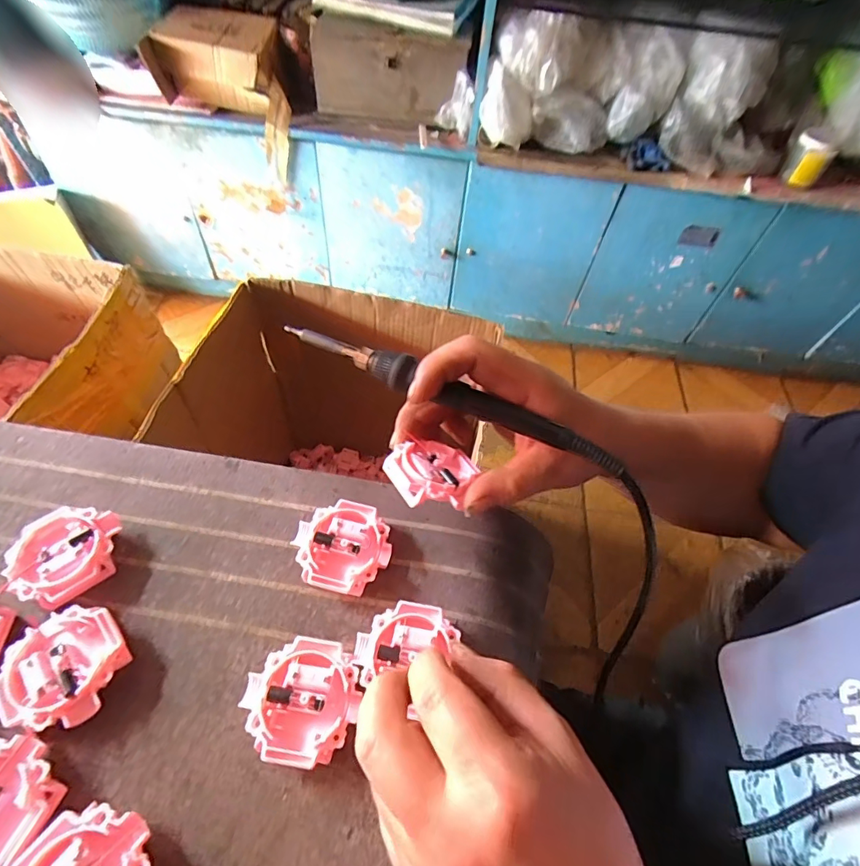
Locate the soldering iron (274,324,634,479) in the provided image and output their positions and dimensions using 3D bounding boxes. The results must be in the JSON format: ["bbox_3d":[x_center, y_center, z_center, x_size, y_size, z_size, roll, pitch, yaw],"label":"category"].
[{"bbox_3d":[0.004,-0.026,0.258,0.206,0.015,0.015,24,53,17],"label":"soldering iron"}]

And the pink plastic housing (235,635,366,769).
[{"bbox_3d":[-0.062,0.130,0.225,0.053,0.014,0.052,10,55,3],"label":"pink plastic housing"}]

